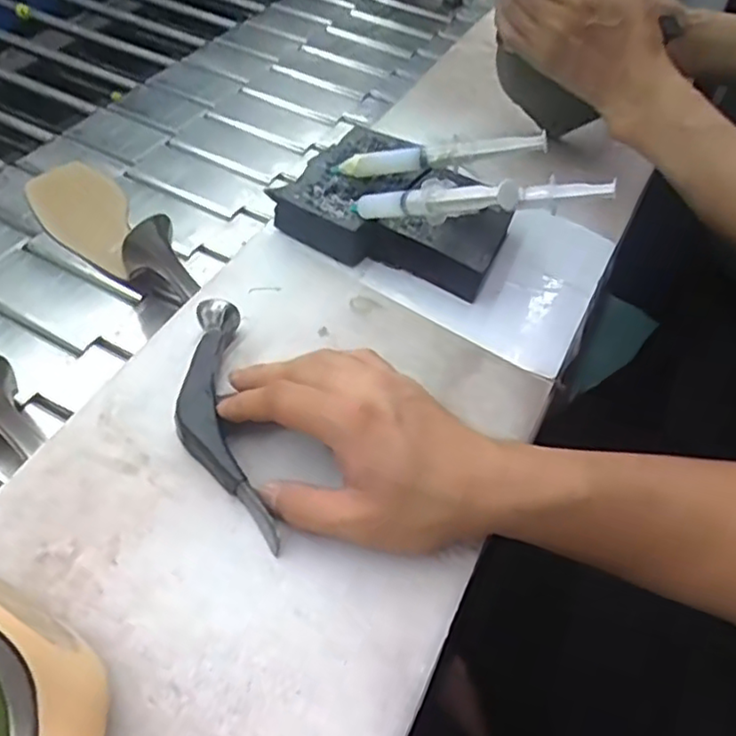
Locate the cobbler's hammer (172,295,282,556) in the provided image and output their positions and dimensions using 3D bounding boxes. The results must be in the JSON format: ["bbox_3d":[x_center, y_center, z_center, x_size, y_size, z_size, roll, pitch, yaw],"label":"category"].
[{"bbox_3d":[-0.088,0.026,0.397,0.046,0.021,0.165,-7,56,-12],"label":"cobbler's hammer"}]

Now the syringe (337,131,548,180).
[{"bbox_3d":[0.051,-0.163,0.503,0.159,0.024,0.029,-3,48,19],"label":"syringe"}]

